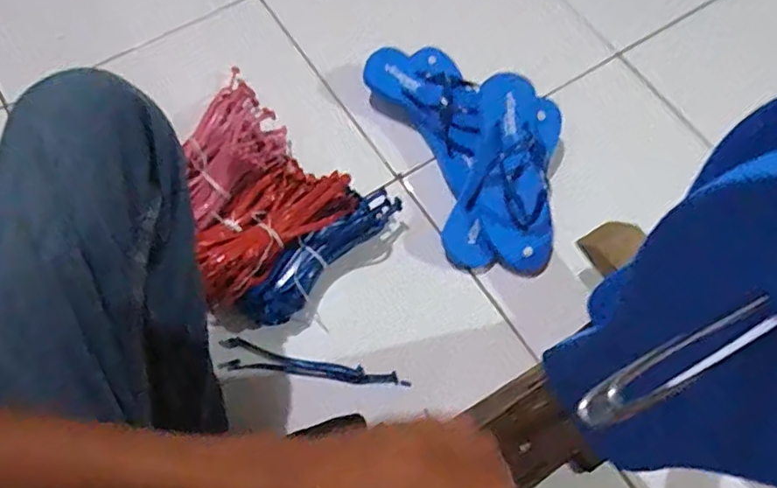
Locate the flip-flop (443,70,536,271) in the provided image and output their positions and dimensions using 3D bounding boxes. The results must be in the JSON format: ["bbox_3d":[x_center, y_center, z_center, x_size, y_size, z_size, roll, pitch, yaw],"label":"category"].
[{"bbox_3d":[0.127,-0.096,0.740,0.069,0.034,0.253,17,87,8],"label":"flip-flop"}]

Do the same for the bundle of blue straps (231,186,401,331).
[{"bbox_3d":[-0.080,0.014,0.711,0.048,0.055,0.226,41,72,17],"label":"bundle of blue straps"}]

